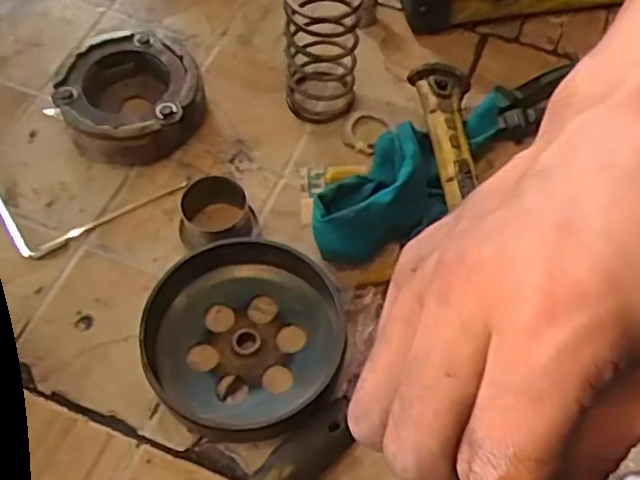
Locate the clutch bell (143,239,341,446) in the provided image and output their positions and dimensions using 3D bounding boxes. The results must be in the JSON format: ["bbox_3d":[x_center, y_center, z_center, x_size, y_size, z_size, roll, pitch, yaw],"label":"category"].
[{"bbox_3d":[-0.046,0.058,0.408,0.119,0.035,0.114,0,61,0],"label":"clutch bell"}]

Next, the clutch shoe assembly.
[{"bbox_3d":[-0.138,-0.101,0.493,0.098,0.042,0.099,0,61,0],"label":"clutch shoe assembly"}]

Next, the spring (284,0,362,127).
[{"bbox_3d":[0.001,-0.137,0.480,0.050,0.105,0.049,-1,61,-1],"label":"spring"}]

